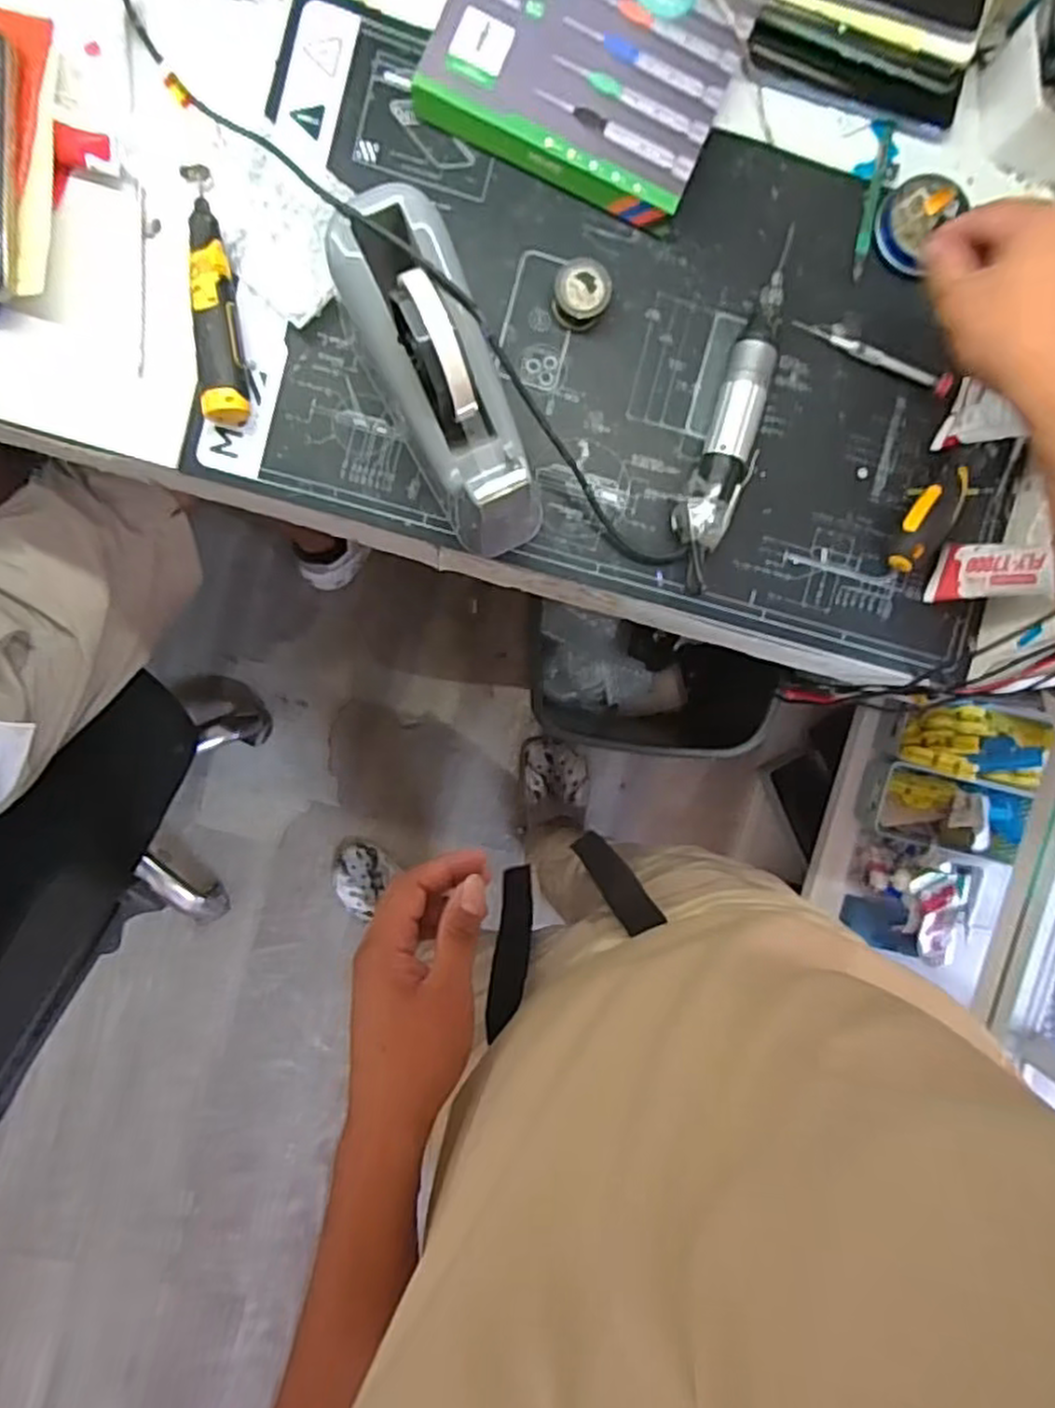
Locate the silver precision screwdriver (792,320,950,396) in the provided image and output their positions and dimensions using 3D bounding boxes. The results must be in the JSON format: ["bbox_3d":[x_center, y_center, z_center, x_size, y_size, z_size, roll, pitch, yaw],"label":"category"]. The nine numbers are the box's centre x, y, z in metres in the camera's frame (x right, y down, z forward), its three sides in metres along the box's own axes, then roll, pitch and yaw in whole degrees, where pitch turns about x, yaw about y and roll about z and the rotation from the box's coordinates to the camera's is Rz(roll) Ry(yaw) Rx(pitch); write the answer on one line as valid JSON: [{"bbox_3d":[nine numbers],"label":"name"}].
[{"bbox_3d":[0.256,-0.258,0.543,0.123,0.012,0.012,22,92,-6],"label":"silver precision screwdriver"}]

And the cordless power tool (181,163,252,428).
[{"bbox_3d":[-0.211,-0.276,0.493,0.028,0.027,0.165,-5,94,-4],"label":"cordless power tool"}]

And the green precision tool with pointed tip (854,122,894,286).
[{"bbox_3d":[0.253,-0.367,0.540,0.011,0.004,0.108,11,93,-5],"label":"green precision tool with pointed tip"}]

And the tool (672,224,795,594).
[{"bbox_3d":[0.152,-0.209,0.529,0.045,0.034,0.255,20,92,-5],"label":"tool"}]

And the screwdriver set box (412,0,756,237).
[{"bbox_3d":[0.040,-0.438,0.503,0.191,0.037,0.158,23,92,-6],"label":"screwdriver set box"}]

